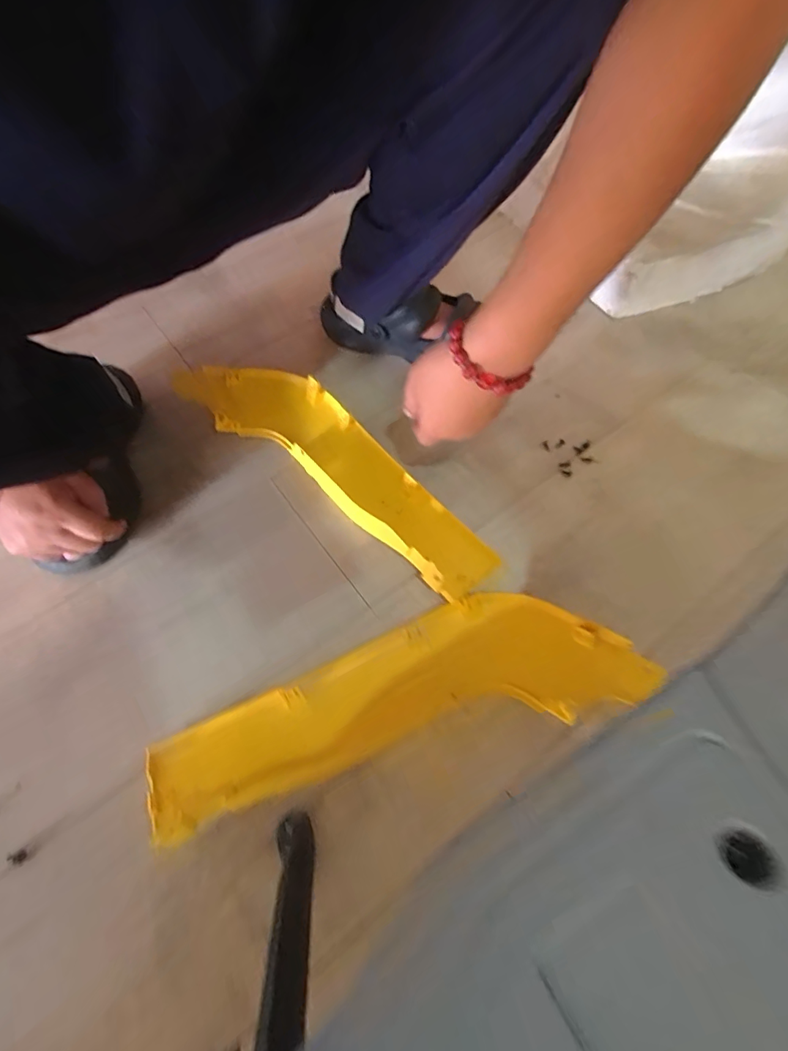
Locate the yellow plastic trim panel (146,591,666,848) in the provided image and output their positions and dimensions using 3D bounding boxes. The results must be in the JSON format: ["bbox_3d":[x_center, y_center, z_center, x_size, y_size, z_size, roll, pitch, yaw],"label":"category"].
[{"bbox_3d":[-0.005,0.156,0.402,0.418,0.041,0.129,-18,62,-7],"label":"yellow plastic trim panel"}]

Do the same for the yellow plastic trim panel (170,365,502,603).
[{"bbox_3d":[-0.065,-0.081,0.533,0.428,0.051,0.131,35,69,19],"label":"yellow plastic trim panel"}]

